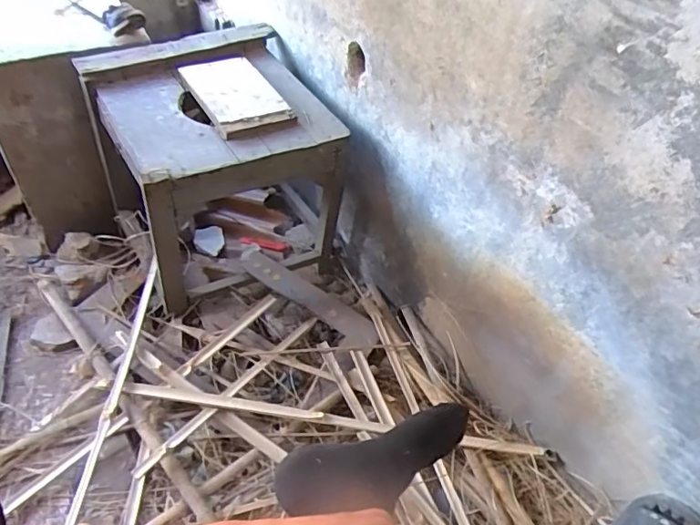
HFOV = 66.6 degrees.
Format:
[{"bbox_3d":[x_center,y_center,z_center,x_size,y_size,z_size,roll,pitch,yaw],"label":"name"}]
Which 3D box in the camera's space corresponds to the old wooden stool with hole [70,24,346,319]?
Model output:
[{"bbox_3d":[-0.287,-0.211,1.233,0.453,0.436,0.458,-22,52,-24],"label":"old wooden stool with hole"}]

